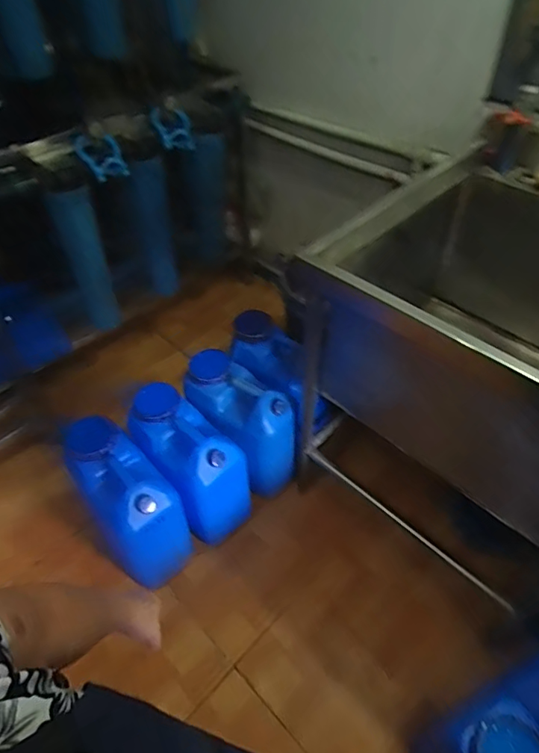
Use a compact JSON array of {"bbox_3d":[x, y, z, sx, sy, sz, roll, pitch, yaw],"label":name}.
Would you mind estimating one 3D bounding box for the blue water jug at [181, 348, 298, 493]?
[{"bbox_3d":[-0.084,0.164,1.437,0.179,0.400,0.336,-31,55,-23],"label":"blue water jug"}]

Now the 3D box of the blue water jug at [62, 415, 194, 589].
[{"bbox_3d":[-0.364,0.336,1.289,0.290,0.445,0.148,32,57,26],"label":"blue water jug"}]

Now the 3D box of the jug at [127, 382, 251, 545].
[{"bbox_3d":[-0.219,0.252,1.355,0.192,0.426,0.279,-35,56,-26],"label":"jug"}]

